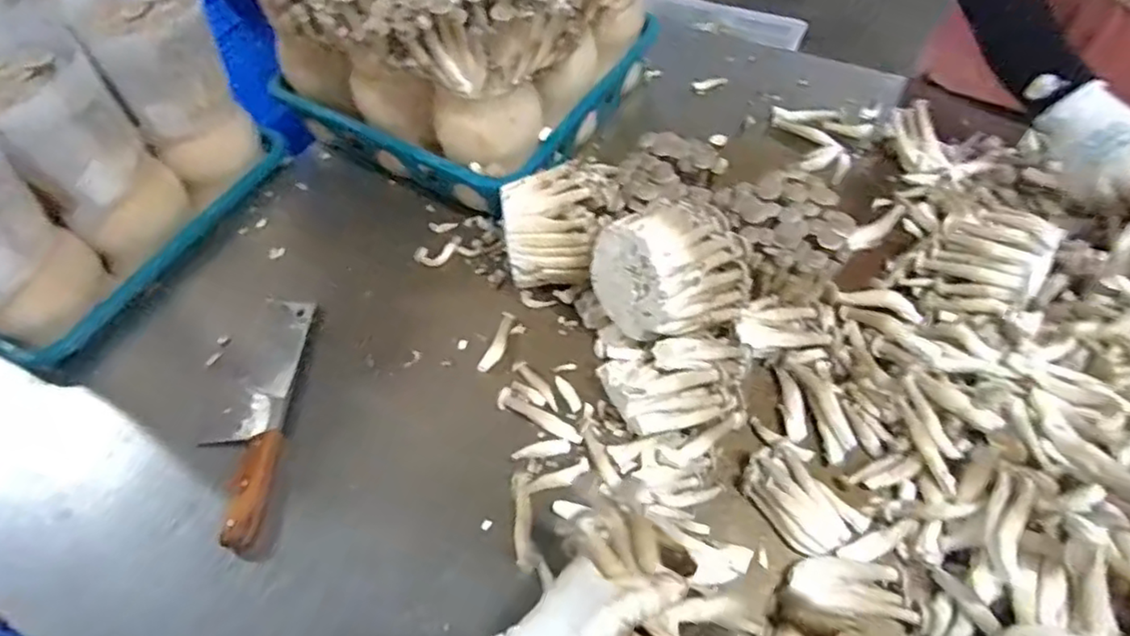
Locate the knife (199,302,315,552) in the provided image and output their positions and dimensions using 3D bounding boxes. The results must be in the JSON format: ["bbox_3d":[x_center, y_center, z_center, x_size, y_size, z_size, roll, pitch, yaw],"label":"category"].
[{"bbox_3d":[-0.344,0.102,0.716,0.076,0.025,0.295,-4,53,2],"label":"knife"}]

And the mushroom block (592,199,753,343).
[{"bbox_3d":[0.110,-0.046,0.670,0.112,0.130,0.132,-21,54,-32],"label":"mushroom block"}]

